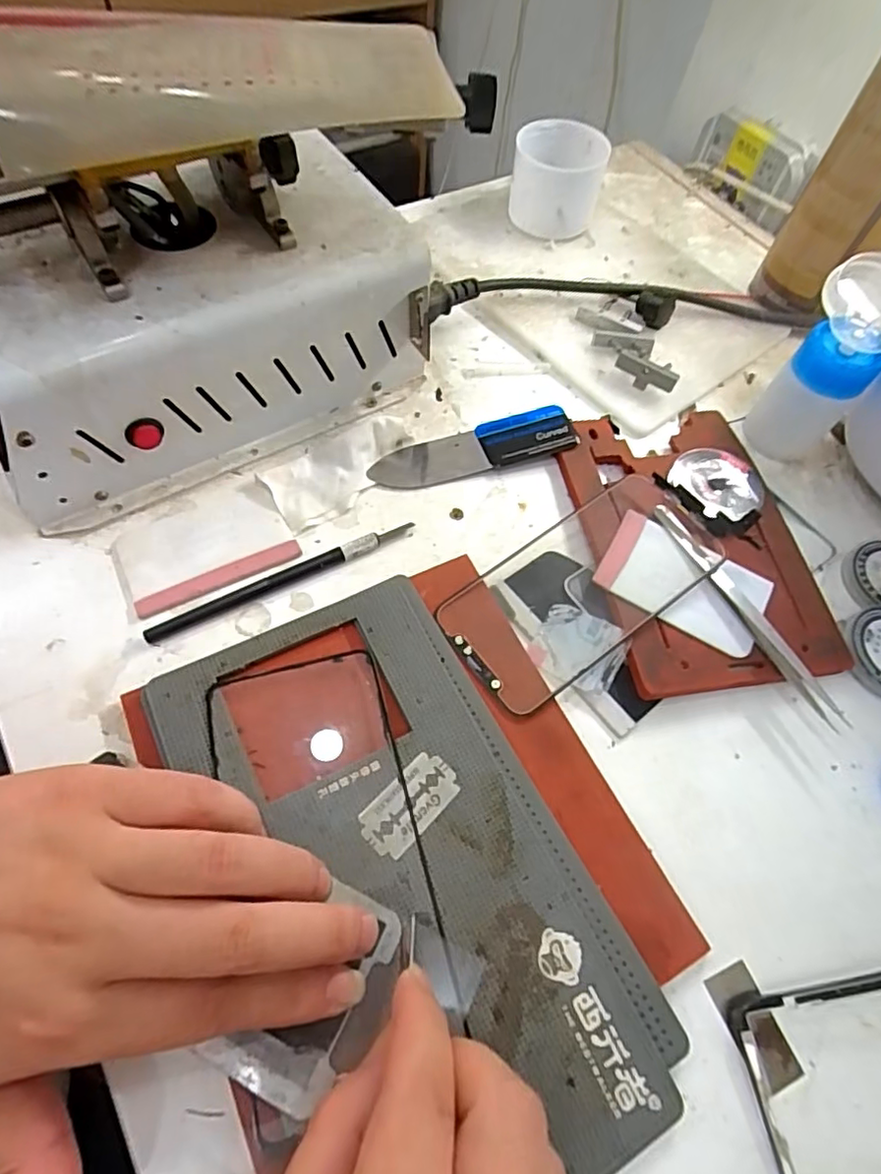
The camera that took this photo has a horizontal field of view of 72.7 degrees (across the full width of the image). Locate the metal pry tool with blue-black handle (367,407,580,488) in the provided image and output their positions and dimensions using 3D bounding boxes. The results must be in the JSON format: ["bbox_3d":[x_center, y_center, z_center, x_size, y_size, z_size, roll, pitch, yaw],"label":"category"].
[{"bbox_3d":[0.018,-0.079,0.340,0.117,0.010,0.032,-14,63,-11],"label":"metal pry tool with blue-black handle"}]

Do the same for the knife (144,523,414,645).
[{"bbox_3d":[-0.076,-0.005,0.294,0.134,0.006,0.010,-25,66,-16],"label":"knife"}]

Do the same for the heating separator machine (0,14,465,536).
[{"bbox_3d":[-0.123,-0.155,0.285,0.234,0.156,0.129,-24,66,-15],"label":"heating separator machine"}]

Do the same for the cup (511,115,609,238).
[{"bbox_3d":[0.082,-0.291,0.431,0.061,0.053,0.060,9,61,1],"label":"cup"}]

